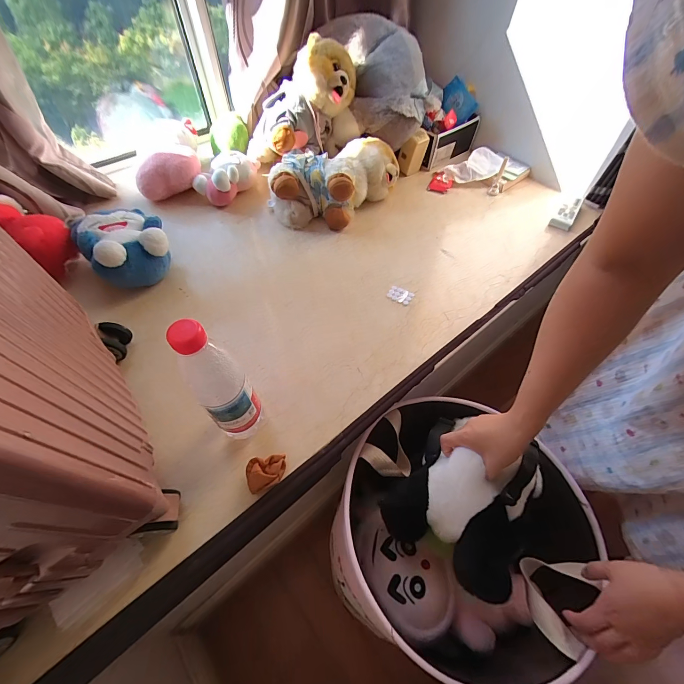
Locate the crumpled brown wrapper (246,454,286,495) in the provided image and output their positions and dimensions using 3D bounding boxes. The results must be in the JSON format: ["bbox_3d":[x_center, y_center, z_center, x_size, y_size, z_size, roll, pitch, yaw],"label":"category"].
[{"bbox_3d":[-0.098,0.171,0.426,0.051,0.029,0.040,-21,59,-14],"label":"crumpled brown wrapper"}]

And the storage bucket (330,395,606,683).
[{"bbox_3d":[0.178,0.295,0.519,0.350,0.303,0.324,0,56,0],"label":"storage bucket"}]

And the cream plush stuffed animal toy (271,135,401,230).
[{"bbox_3d":[-0.024,-0.377,0.767,0.281,0.128,0.185,-37,64,-22],"label":"cream plush stuffed animal toy"}]

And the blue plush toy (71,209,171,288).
[{"bbox_3d":[-0.405,-0.182,0.619,0.137,0.104,0.174,-37,64,-22],"label":"blue plush toy"}]

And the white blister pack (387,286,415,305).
[{"bbox_3d":[0.114,-0.092,0.630,0.047,0.005,0.033,21,59,13],"label":"white blister pack"}]

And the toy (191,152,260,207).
[{"bbox_3d":[-0.281,-0.405,0.801,0.086,0.098,0.156,28,61,17],"label":"toy"}]

